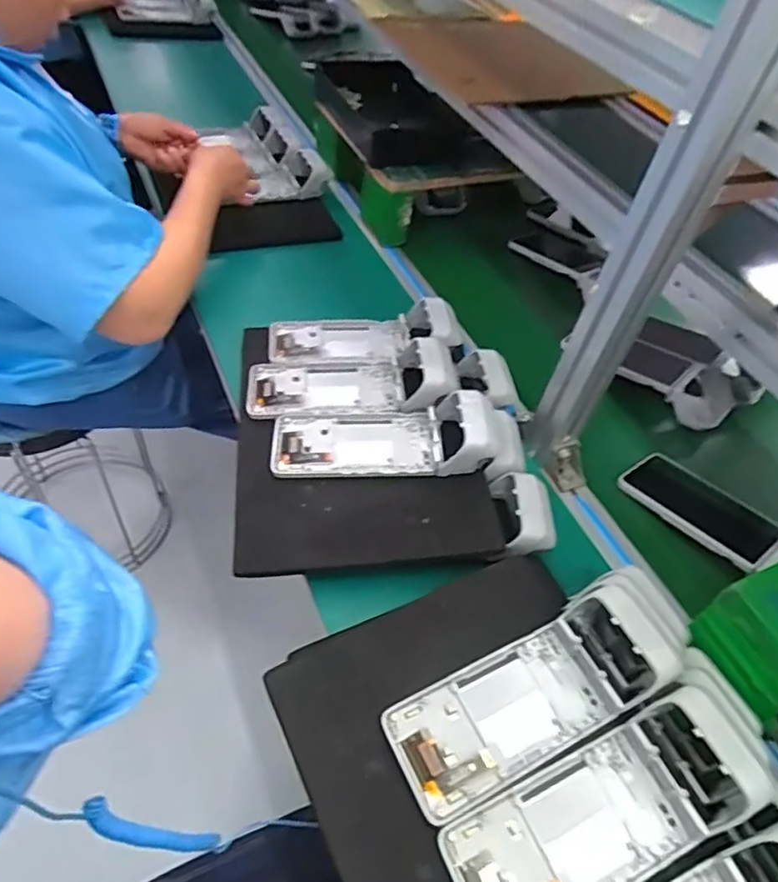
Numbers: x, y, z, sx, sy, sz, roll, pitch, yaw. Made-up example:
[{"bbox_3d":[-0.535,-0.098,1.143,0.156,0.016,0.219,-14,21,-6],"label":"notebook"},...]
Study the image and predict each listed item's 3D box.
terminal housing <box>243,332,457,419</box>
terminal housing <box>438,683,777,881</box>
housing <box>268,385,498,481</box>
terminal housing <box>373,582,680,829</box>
[{"bbox_3d":[-0.045,-0.076,0.674,0.225,0.059,0.092,1,44,-6],"label":"terminal housing"},{"bbox_3d":[0.154,0.251,0.411,0.233,0.057,0.084,-15,47,-20],"label":"terminal housing"},{"bbox_3d":[-0.005,-0.011,0.621,0.225,0.073,0.086,1,44,-5],"label":"housing"},{"bbox_3d":[0.115,0.186,0.456,0.235,0.055,0.090,-18,48,-23],"label":"terminal housing"}]

